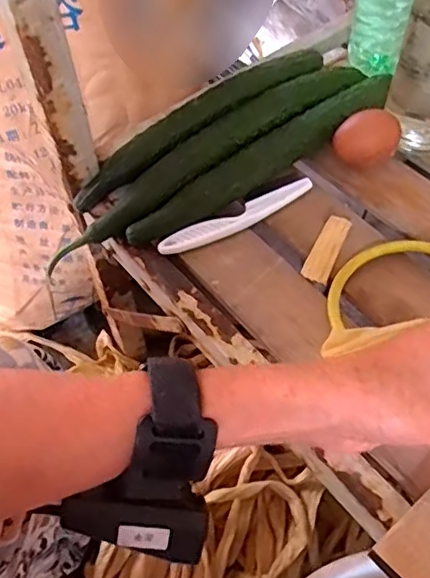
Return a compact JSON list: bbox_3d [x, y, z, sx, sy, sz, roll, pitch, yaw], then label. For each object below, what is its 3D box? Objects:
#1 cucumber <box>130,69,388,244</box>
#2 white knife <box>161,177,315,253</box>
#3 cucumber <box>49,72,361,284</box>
[{"bbox_3d":[0.046,-0.108,0.478,0.263,0.028,0.034,-34,62,-17],"label":"cucumber"},{"bbox_3d":[0.019,-0.057,0.459,0.134,0.011,0.019,-27,61,-14],"label":"white knife"},{"bbox_3d":[-0.002,-0.110,0.481,0.312,0.032,0.030,-35,63,-18],"label":"cucumber"}]

